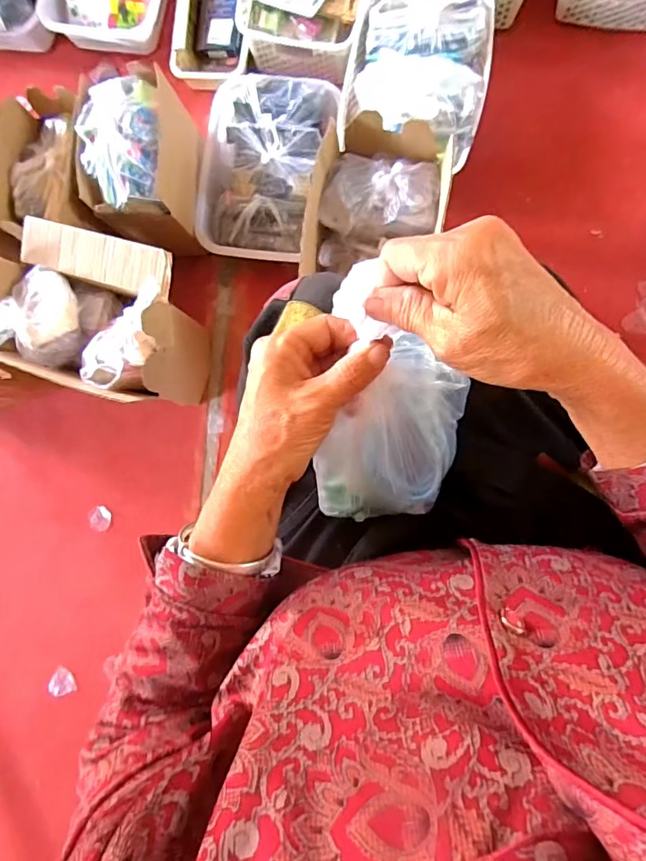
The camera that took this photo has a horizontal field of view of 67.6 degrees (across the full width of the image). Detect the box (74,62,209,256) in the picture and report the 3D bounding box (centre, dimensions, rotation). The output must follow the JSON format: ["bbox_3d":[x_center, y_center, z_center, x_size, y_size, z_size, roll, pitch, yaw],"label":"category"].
[{"bbox_3d":[-0.271,-0.396,0.720,0.150,0.122,0.217,-4,86,6],"label":"box"}]

